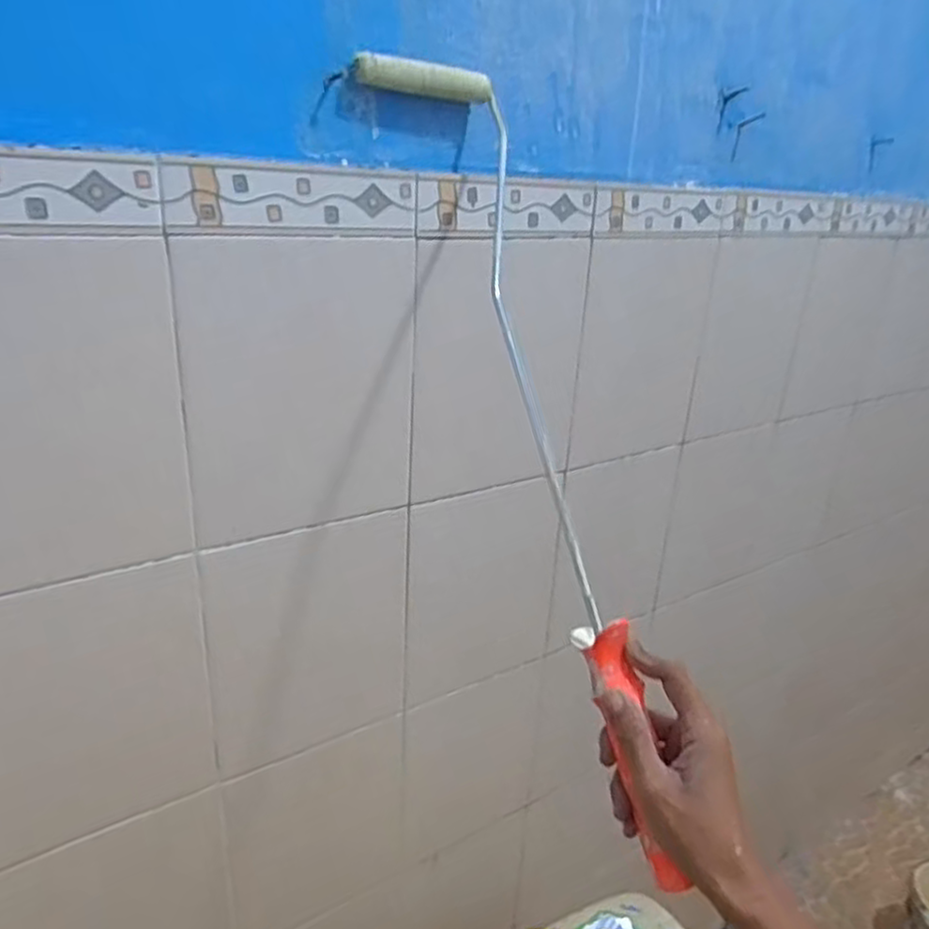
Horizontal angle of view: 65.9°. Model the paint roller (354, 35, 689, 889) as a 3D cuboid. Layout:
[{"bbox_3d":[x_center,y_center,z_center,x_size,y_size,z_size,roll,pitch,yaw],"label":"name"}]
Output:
[{"bbox_3d":[0.043,-0.045,0.504,0.126,0.584,0.042,-8,-15,-25],"label":"paint roller"}]

